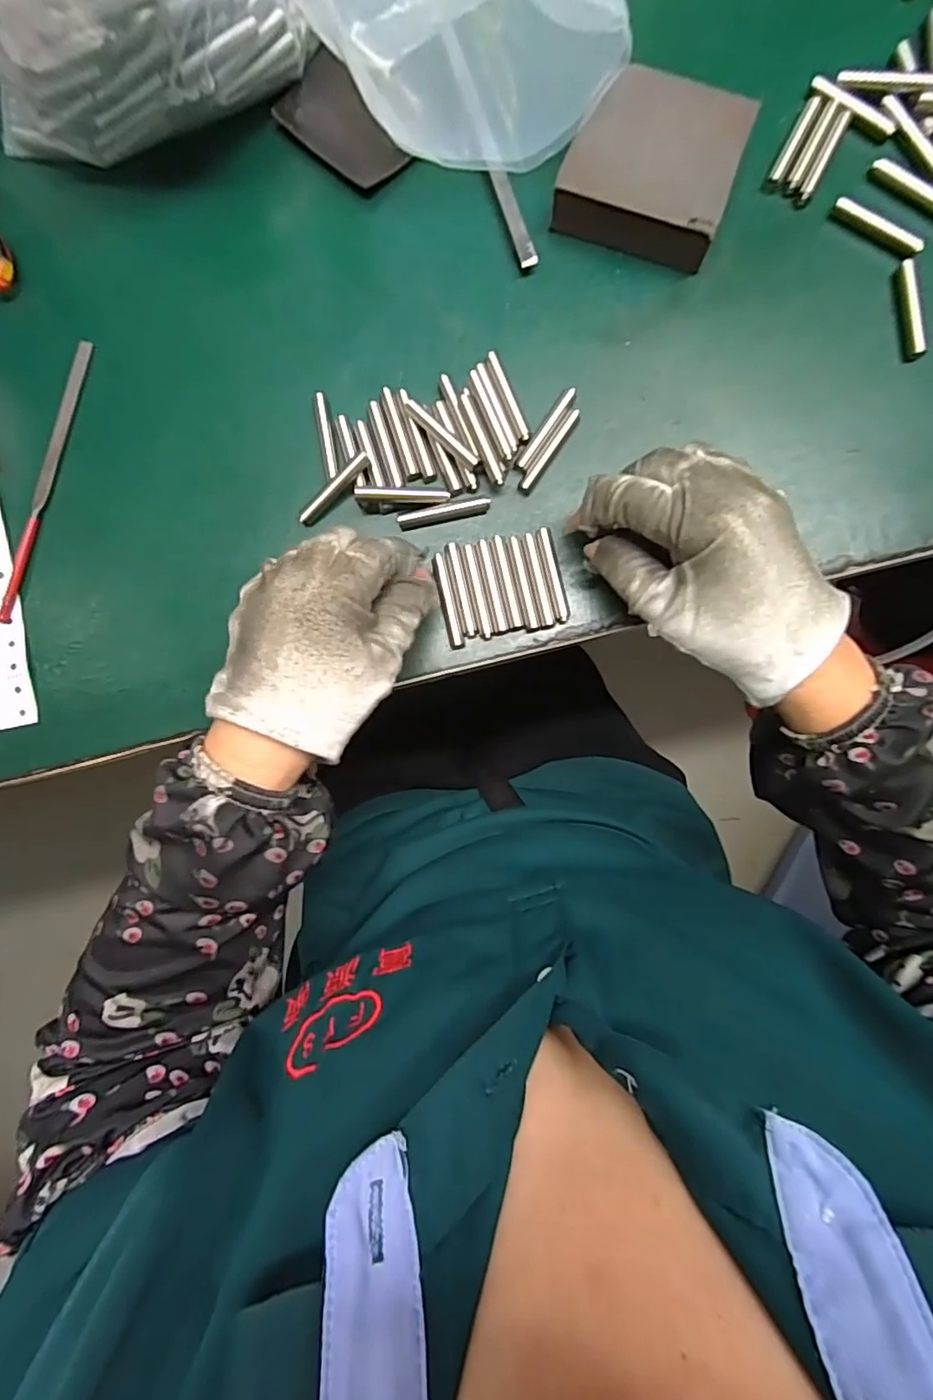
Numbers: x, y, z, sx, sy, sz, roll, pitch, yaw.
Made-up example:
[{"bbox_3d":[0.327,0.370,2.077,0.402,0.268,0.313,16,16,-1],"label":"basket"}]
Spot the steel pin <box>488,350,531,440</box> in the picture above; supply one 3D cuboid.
[{"bbox_3d":[0.022,-0.157,0.291,0.007,0.007,0.048,-22,89,0],"label":"steel pin"}]

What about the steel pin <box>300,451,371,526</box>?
[{"bbox_3d":[-0.068,-0.109,0.292,0.047,0.008,0.007,-43,89,-1],"label":"steel pin"}]

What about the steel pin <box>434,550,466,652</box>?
[{"bbox_3d":[-0.010,-0.051,0.289,0.007,0.005,0.049,-13,89,0],"label":"steel pin"}]

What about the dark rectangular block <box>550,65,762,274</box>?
[{"bbox_3d":[0.093,-0.267,0.281,0.080,0.021,0.073,19,89,1],"label":"dark rectangular block"}]

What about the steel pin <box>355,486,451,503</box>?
[{"bbox_3d":[-0.033,-0.105,0.288,0.048,0.006,0.008,-2,94,-11],"label":"steel pin"}]

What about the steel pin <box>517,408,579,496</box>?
[{"bbox_3d":[0.043,-0.128,0.289,0.007,0.006,0.050,35,89,1],"label":"steel pin"}]

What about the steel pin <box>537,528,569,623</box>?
[{"bbox_3d":[0.044,-0.064,0.287,0.006,0.006,0.049,-12,89,0],"label":"steel pin"}]

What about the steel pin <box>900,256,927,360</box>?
[{"bbox_3d":[0.224,-0.196,0.283,0.008,0.009,0.048,-8,89,0],"label":"steel pin"}]

